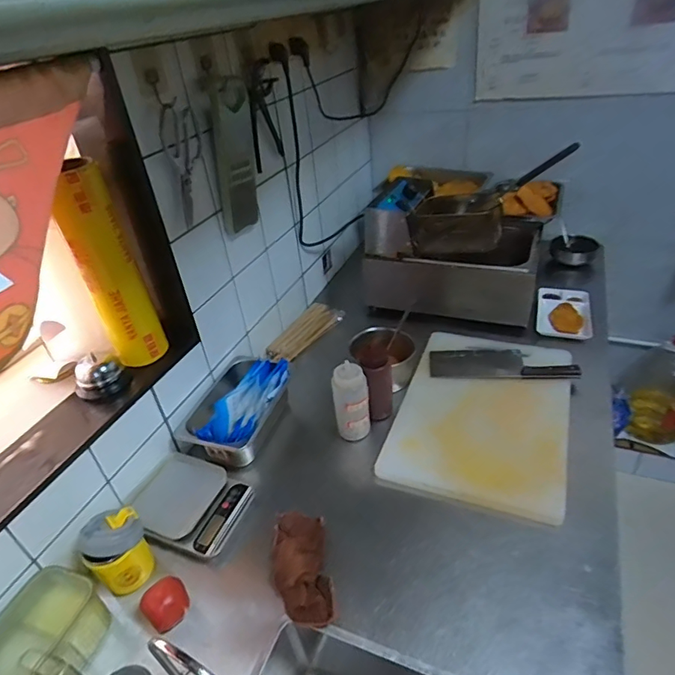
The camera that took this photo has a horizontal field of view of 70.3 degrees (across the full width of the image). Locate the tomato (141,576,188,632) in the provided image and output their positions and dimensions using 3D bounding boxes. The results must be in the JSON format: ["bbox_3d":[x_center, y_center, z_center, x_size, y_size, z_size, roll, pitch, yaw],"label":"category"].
[{"bbox_3d":[-0.254,0.397,0.711,0.063,0.046,0.052,-30,41,-29],"label":"tomato"}]

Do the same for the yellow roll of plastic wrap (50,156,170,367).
[{"bbox_3d":[-0.402,-0.127,0.843,0.093,0.348,0.113,-21,37,-19],"label":"yellow roll of plastic wrap"}]

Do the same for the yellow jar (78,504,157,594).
[{"bbox_3d":[-0.343,0.336,0.753,0.092,0.119,0.072,-32,42,-31],"label":"yellow jar"}]

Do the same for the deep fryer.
[{"bbox_3d":[0.319,-0.268,1.324,0.443,0.235,0.326,7,37,19],"label":"deep fryer"}]

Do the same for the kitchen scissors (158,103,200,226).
[{"bbox_3d":[-0.269,-0.314,0.859,0.015,0.188,0.098,2,36,13],"label":"kitchen scissors"}]

